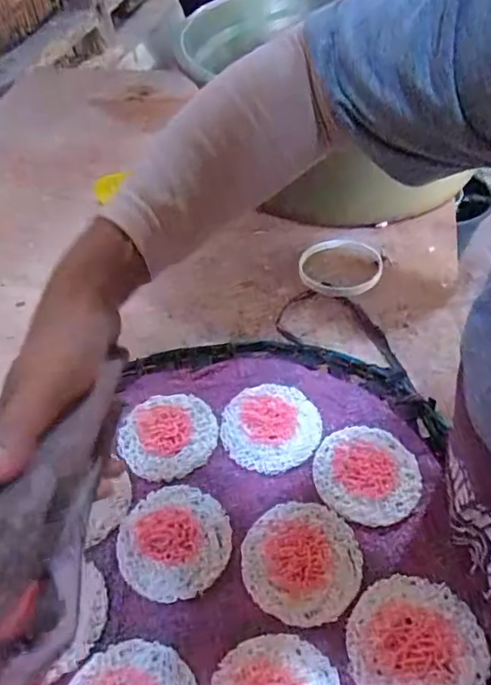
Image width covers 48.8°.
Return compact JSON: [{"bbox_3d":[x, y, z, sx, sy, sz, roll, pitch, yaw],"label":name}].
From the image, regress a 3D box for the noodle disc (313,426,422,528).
[{"bbox_3d":[0.093,0.100,0.417,0.077,0.004,0.079,-2,47,3],"label":"noodle disc"}]

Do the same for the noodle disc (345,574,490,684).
[{"bbox_3d":[0.104,0.184,0.331,0.077,0.008,0.082,-2,47,3],"label":"noodle disc"}]

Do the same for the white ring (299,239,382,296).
[{"bbox_3d":[0.105,-0.088,0.600,0.089,0.010,0.102,5,48,9],"label":"white ring"}]

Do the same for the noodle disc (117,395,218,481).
[{"bbox_3d":[-0.066,0.075,0.454,0.080,0.006,0.078,-2,47,3],"label":"noodle disc"}]

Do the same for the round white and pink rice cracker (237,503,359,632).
[{"bbox_3d":[0.039,0.151,0.376,0.079,0.004,0.080,-2,47,3],"label":"round white and pink rice cracker"}]

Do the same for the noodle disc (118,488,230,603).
[{"bbox_3d":[-0.051,0.142,0.392,0.079,0.008,0.080,-2,47,3],"label":"noodle disc"}]

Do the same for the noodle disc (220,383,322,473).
[{"bbox_3d":[0.021,0.069,0.452,0.080,0.005,0.079,-2,47,3],"label":"noodle disc"}]

